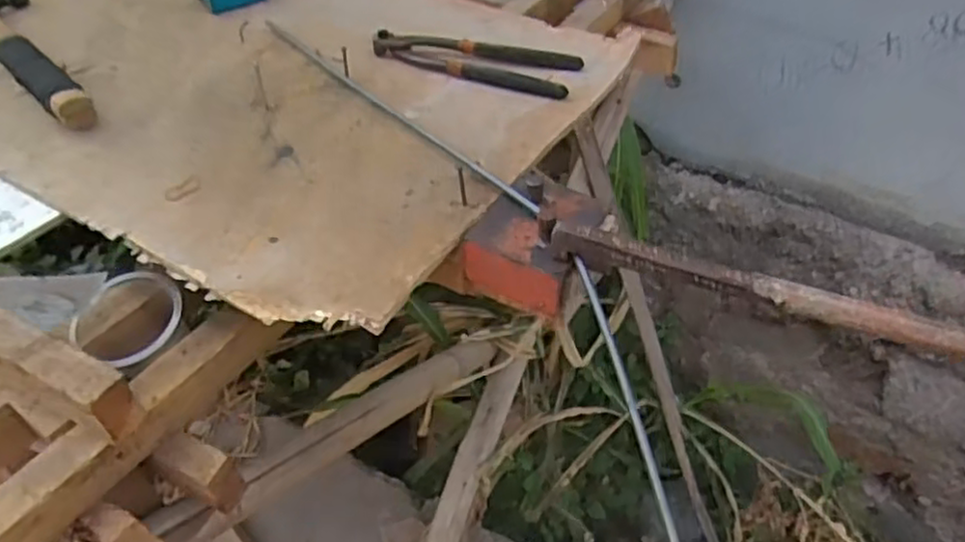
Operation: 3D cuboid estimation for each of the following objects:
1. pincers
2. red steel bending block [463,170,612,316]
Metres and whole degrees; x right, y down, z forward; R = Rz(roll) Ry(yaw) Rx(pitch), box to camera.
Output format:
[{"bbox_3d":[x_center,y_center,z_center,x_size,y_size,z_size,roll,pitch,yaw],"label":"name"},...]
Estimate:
[{"bbox_3d":[-0.016,-0.221,0.763,0.231,0.018,0.064,15,49,15],"label":"pincers"},{"bbox_3d":[0.046,-0.027,0.610,0.091,0.072,0.107,23,52,22],"label":"red steel bending block"}]

